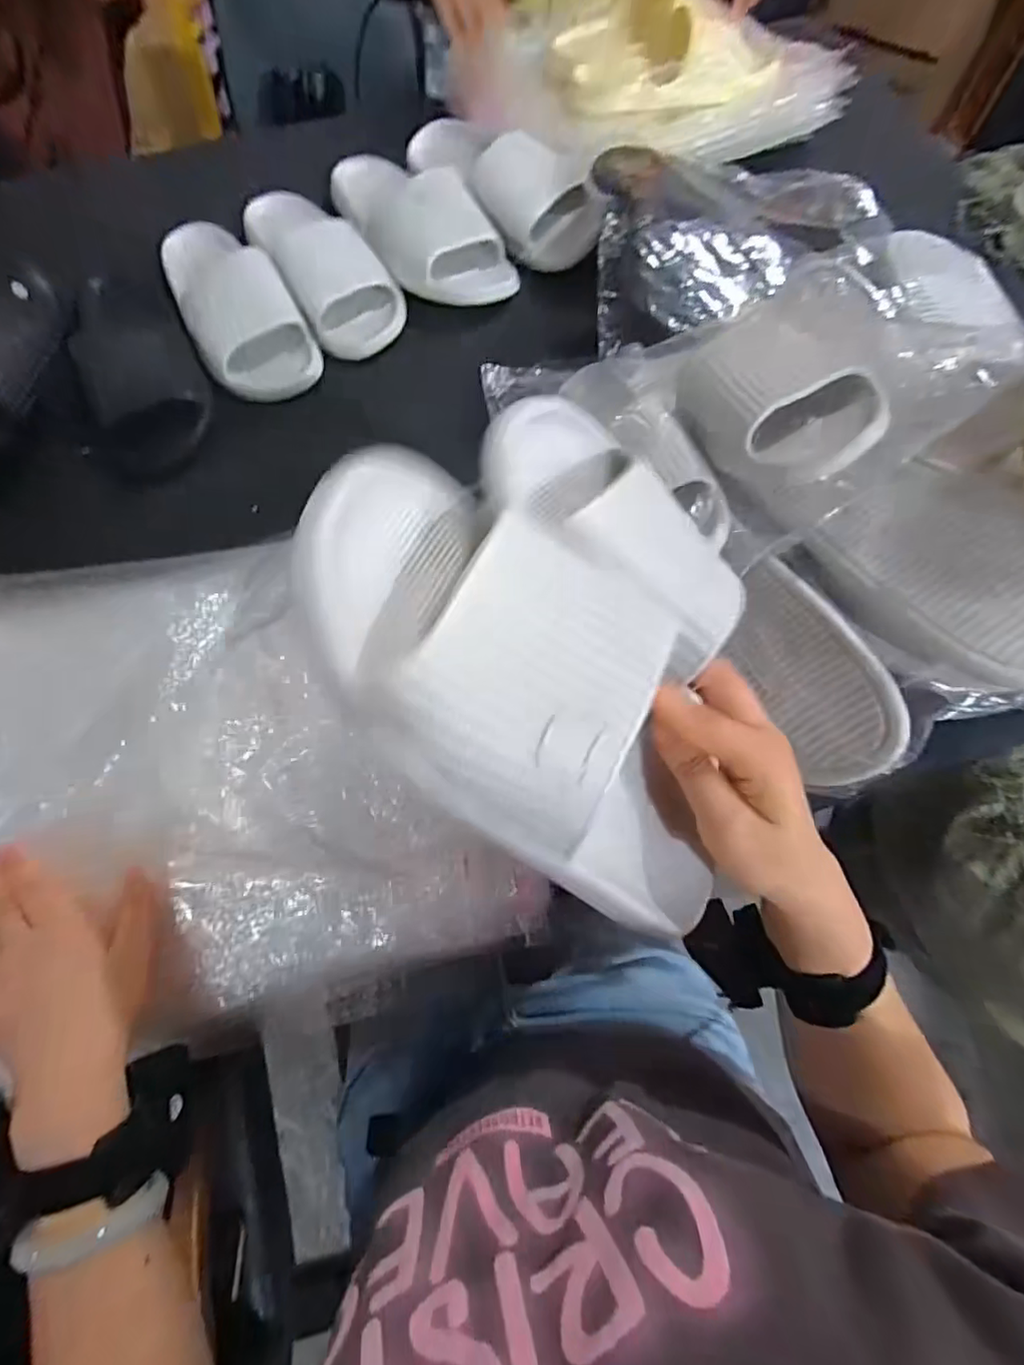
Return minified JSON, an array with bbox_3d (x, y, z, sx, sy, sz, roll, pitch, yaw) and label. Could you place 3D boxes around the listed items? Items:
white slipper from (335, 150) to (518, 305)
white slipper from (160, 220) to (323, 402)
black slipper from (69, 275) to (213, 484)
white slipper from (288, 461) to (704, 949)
[{"bbox_3d":[-0.103,-0.505,0.624,0.110,0.071,0.237,-35,74,-11],"label":"white slipper"},{"bbox_3d":[-0.299,-0.403,0.607,0.109,0.064,0.250,-31,73,-10],"label":"white slipper"},{"bbox_3d":[-0.381,-0.326,0.591,0.109,0.063,0.232,-23,72,-8],"label":"black slipper"},{"bbox_3d":[0.026,0.022,0.238,0.108,0.065,0.260,-46,113,-14],"label":"white slipper"}]

